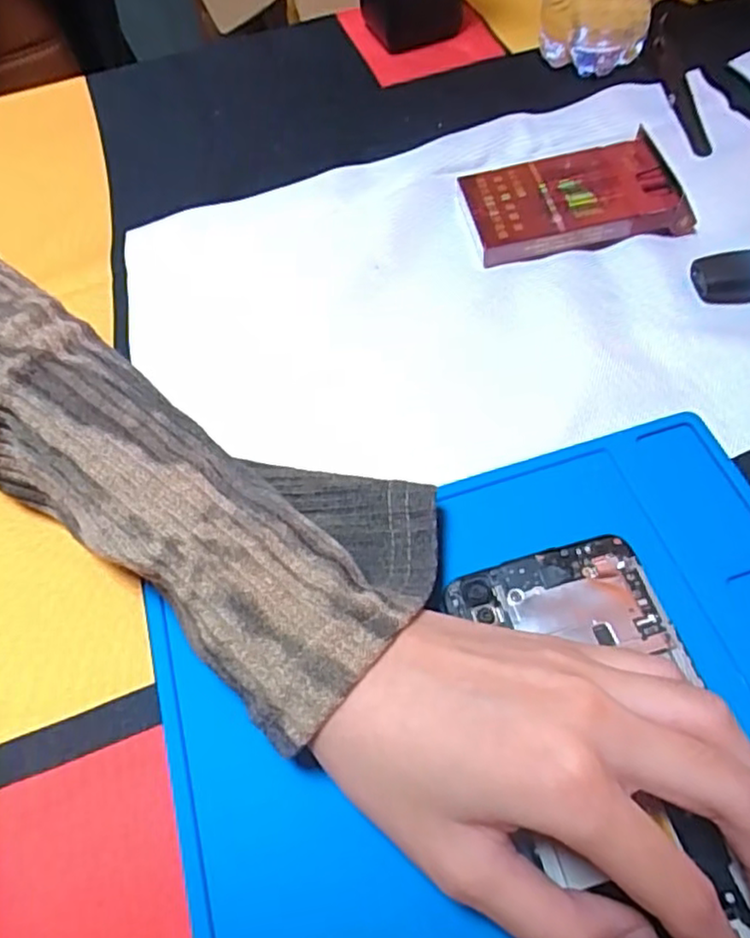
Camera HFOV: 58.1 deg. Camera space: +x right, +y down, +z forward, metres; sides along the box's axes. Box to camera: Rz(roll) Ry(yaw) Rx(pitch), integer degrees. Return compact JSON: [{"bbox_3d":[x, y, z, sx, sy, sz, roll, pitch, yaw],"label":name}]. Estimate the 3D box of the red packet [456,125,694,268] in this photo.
[{"bbox_3d":[0.098,-0.135,0.337,0.100,0.018,0.058,-9,59,-1],"label":"red packet"}]

